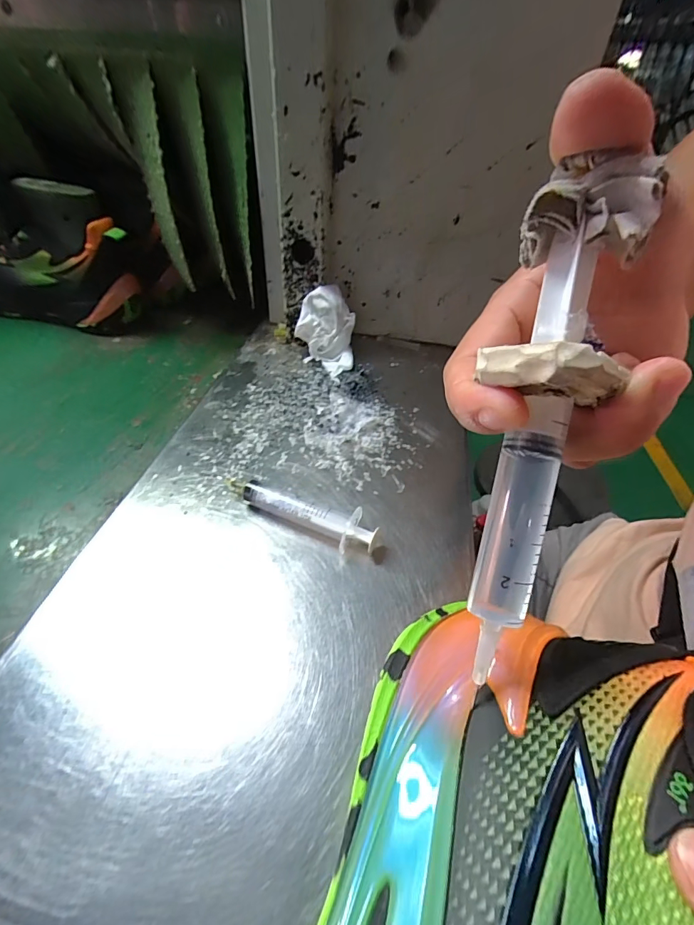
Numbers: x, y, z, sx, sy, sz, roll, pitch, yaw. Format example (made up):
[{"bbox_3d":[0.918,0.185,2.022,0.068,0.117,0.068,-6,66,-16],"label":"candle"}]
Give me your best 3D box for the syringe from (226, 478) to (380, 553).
[{"bbox_3d":[-0.030,0.031,0.270,0.108,0.020,0.023,23,47,18],"label":"syringe"}]

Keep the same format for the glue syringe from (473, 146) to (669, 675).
[{"bbox_3d":[0.053,-0.016,0.111,0.032,0.023,0.140,13,87,15],"label":"glue syringe"}]

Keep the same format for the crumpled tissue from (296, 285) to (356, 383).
[{"bbox_3d":[-0.021,-0.121,0.394,0.057,0.063,0.081,1,44,-4],"label":"crumpled tissue"}]

